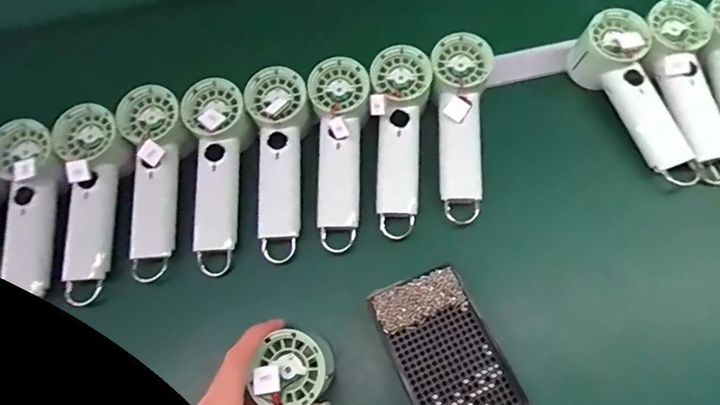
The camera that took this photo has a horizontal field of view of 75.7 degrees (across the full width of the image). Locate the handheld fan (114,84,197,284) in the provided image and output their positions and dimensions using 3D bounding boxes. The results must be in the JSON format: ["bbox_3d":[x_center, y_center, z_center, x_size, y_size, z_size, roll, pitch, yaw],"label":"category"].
[{"bbox_3d":[-0.214,-0.022,0.485,0.067,0.043,0.205,-4,81,1],"label":"handheld fan"}]

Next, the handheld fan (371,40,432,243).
[{"bbox_3d":[0.042,-0.065,0.485,0.060,0.038,0.199,2,81,3],"label":"handheld fan"}]

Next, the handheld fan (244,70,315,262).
[{"bbox_3d":[-0.084,-0.041,0.498,0.062,0.044,0.199,-1,83,2],"label":"handheld fan"}]

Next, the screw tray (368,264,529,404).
[{"bbox_3d":[0.077,0.134,0.418,0.089,0.025,0.138,-22,67,-7],"label":"screw tray"}]

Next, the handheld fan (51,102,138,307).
[{"bbox_3d":[-0.275,-0.003,0.469,0.075,0.030,0.202,-4,80,1],"label":"handheld fan"}]

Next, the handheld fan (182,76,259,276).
[{"bbox_3d":[-0.148,-0.030,0.486,0.063,0.038,0.201,-3,81,1],"label":"handheld fan"}]

